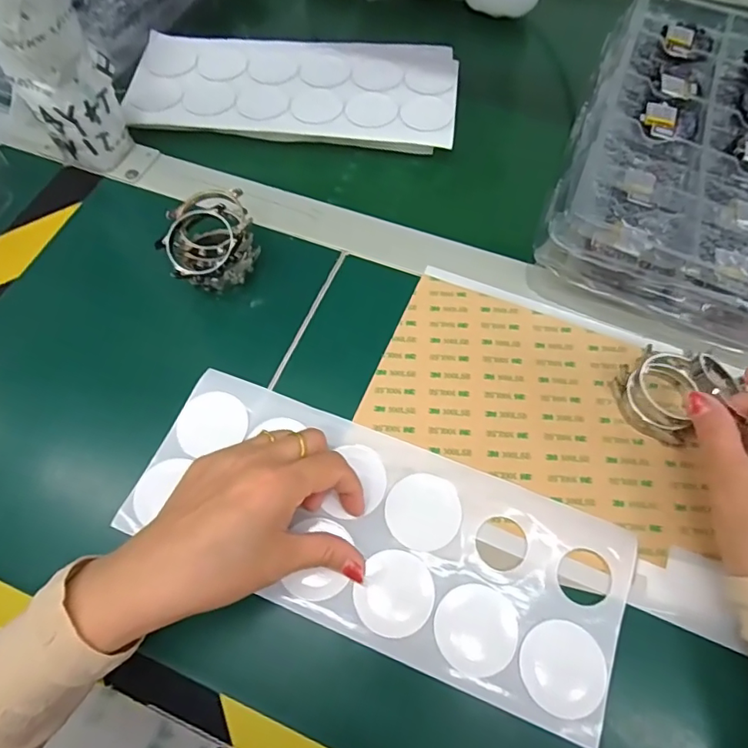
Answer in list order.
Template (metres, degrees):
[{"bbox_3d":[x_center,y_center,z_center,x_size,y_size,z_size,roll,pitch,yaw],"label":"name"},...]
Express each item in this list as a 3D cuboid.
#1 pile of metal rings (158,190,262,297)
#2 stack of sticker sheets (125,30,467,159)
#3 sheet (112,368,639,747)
[{"bbox_3d":[-0.114,-0.090,0.366,0.058,0.040,0.060,0,64,1],"label":"pile of metal rings"},{"bbox_3d":[-0.071,-0.251,0.459,0.280,0.012,0.123,4,64,3],"label":"stack of sticker sheets"},{"bbox_3d":[-0.001,0.088,0.298,0.275,0.005,0.109,20,67,11],"label":"sheet"}]

